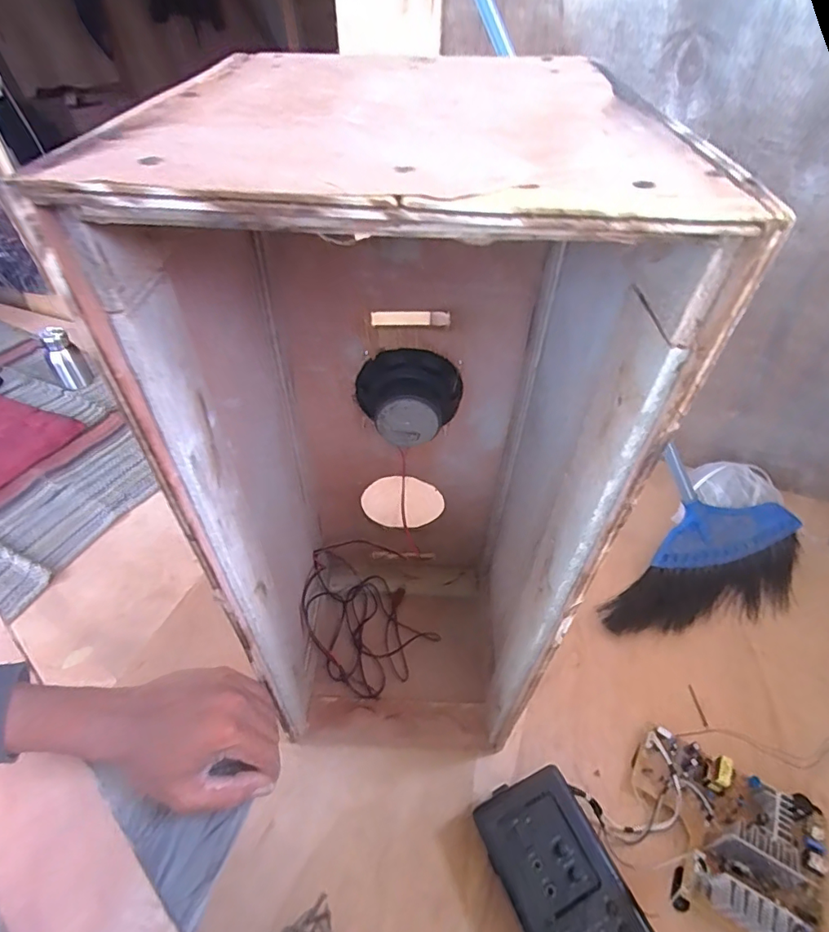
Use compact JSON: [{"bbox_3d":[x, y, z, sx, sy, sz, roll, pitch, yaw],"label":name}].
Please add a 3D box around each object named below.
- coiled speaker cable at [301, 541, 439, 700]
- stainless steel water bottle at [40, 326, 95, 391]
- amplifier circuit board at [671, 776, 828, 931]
[{"bbox_3d":[-0.076,0.195,0.683,0.152,0.107,0.204,-19,47,-20],"label":"coiled speaker cable"},{"bbox_3d":[-0.797,-0.240,1.127,0.067,0.136,0.064,-26,49,-26],"label":"stainless steel water bottle"},{"bbox_3d":[0.367,0.408,0.510,0.130,0.079,0.161,26,49,25],"label":"amplifier circuit board"}]

